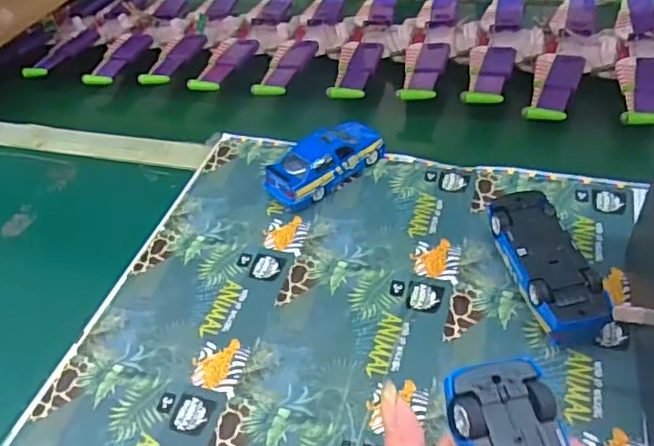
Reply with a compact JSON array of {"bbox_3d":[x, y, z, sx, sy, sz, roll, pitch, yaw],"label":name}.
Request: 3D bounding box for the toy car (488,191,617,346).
[{"bbox_3d":[0.170,0.035,0.468,0.056,0.046,0.131,-10,44,-3],"label":"toy car"}]

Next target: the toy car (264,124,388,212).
[{"bbox_3d":[-0.001,-0.062,0.592,0.126,0.043,0.051,-35,50,-25],"label":"toy car"}]

